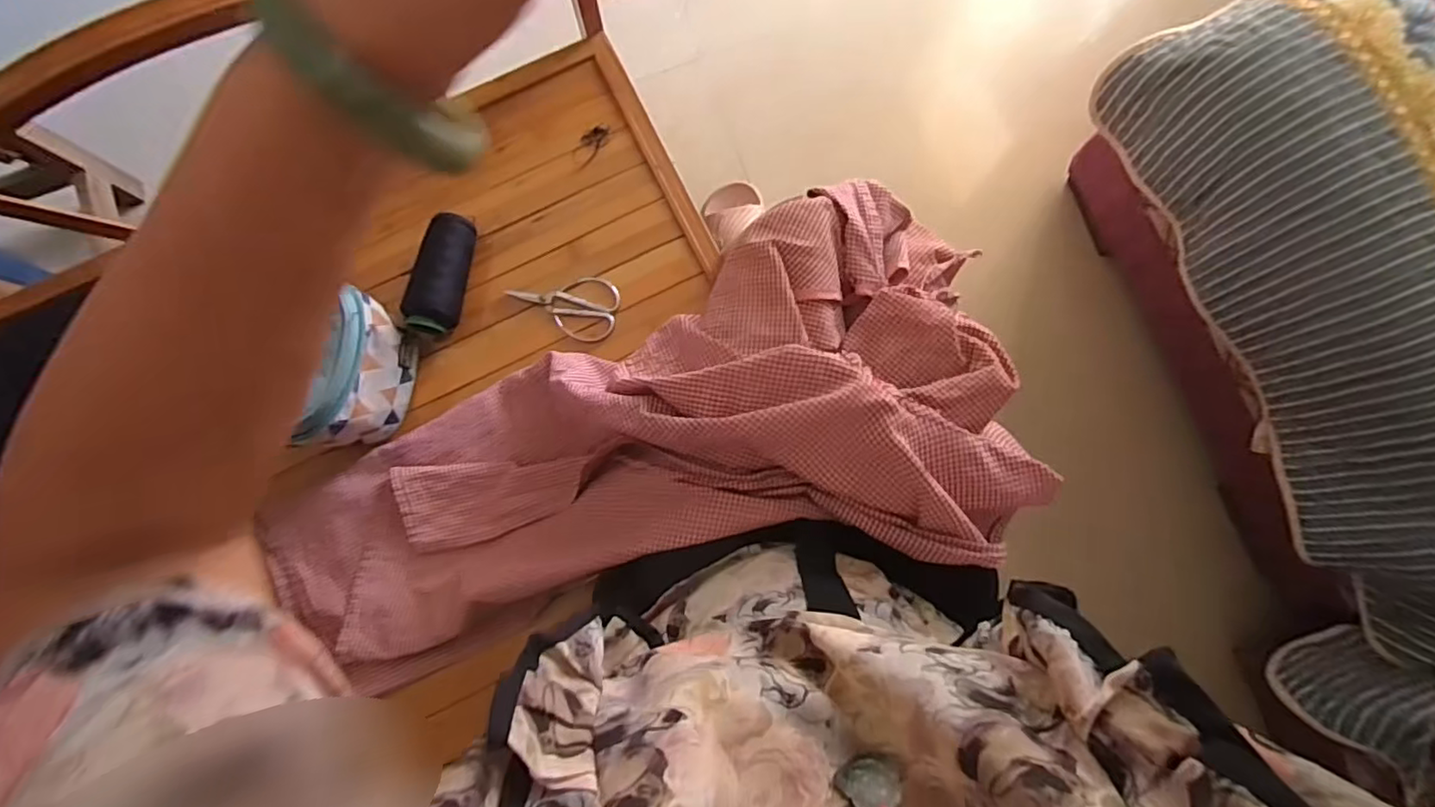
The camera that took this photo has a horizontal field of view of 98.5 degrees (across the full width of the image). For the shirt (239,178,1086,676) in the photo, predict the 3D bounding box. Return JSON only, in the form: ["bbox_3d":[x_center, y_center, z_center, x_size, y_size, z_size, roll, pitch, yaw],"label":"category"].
[{"bbox_3d":[-0.096,0.040,0.557,0.657,0.140,0.283,-18,82,15],"label":"shirt"}]

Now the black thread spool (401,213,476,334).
[{"bbox_3d":[-0.285,-0.135,0.638,0.048,0.054,0.123,12,82,1],"label":"black thread spool"}]

